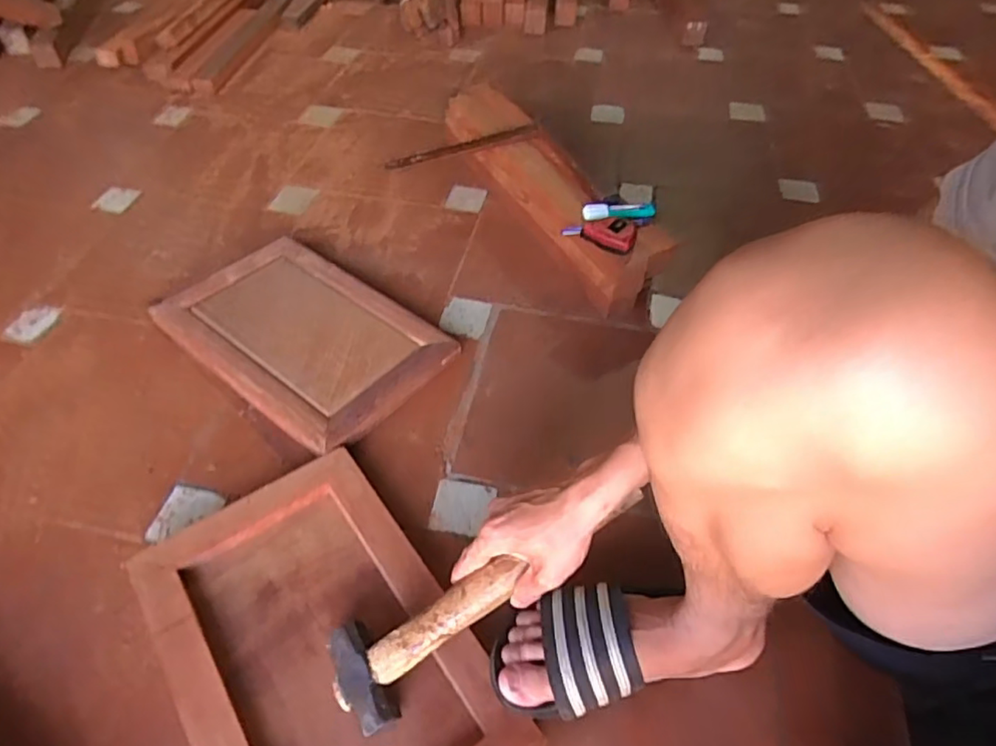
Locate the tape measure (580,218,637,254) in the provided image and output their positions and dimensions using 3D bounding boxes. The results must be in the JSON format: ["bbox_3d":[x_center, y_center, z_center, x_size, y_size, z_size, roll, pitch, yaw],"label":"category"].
[{"bbox_3d":[0.156,-0.196,0.819,0.073,0.029,0.047,21,52,15],"label":"tape measure"}]

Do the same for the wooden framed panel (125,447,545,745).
[{"bbox_3d":[-0.164,0.259,0.553,0.238,0.034,0.362,-29,57,-24],"label":"wooden framed panel"}]

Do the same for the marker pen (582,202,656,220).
[{"bbox_3d":[0.182,-0.238,0.869,0.110,0.019,0.024,-4,50,-6],"label":"marker pen"}]

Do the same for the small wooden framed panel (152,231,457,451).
[{"bbox_3d":[-0.270,-0.055,0.826,0.378,0.035,0.245,33,56,23],"label":"small wooden framed panel"}]

